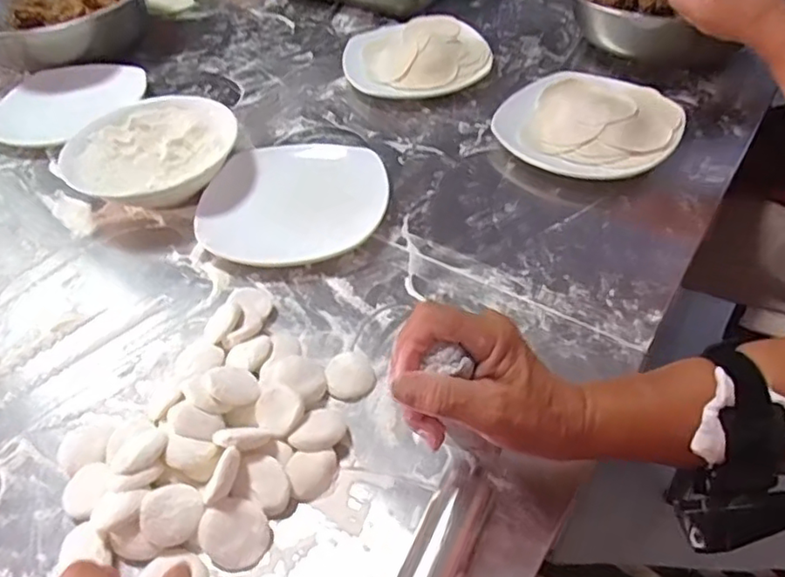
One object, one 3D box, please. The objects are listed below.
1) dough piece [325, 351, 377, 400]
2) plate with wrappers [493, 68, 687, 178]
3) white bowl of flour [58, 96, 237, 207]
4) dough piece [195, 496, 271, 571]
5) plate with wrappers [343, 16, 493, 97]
[{"bbox_3d":[-0.032,0.067,0.464,0.036,0.013,0.036,-5,48,1],"label":"dough piece"},{"bbox_3d":[0.209,-0.176,0.645,0.167,0.031,0.163,-3,49,3],"label":"plate with wrappers"},{"bbox_3d":[-0.245,-0.134,0.632,0.158,0.053,0.158,-3,49,3],"label":"white bowl of flour"},{"bbox_3d":[-0.099,0.154,0.385,0.042,0.011,0.042,4,68,-10],"label":"dough piece"},{"bbox_3d":[0.031,-0.302,0.776,0.177,0.030,0.170,-3,49,3],"label":"plate with wrappers"}]

